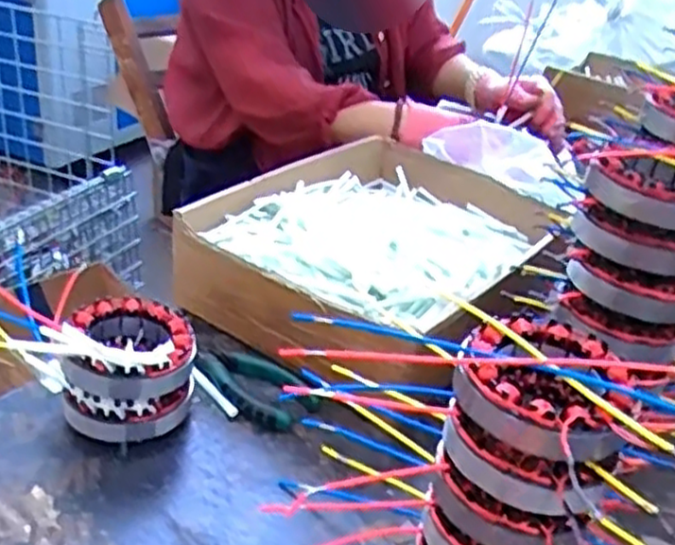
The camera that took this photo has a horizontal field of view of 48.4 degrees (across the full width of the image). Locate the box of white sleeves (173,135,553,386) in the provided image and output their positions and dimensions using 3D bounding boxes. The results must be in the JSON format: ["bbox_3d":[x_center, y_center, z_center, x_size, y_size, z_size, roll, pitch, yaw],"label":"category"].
[{"bbox_3d":[0.055,-0.033,0.701,0.229,0.090,0.364,25,34,29],"label":"box of white sleeves"}]

